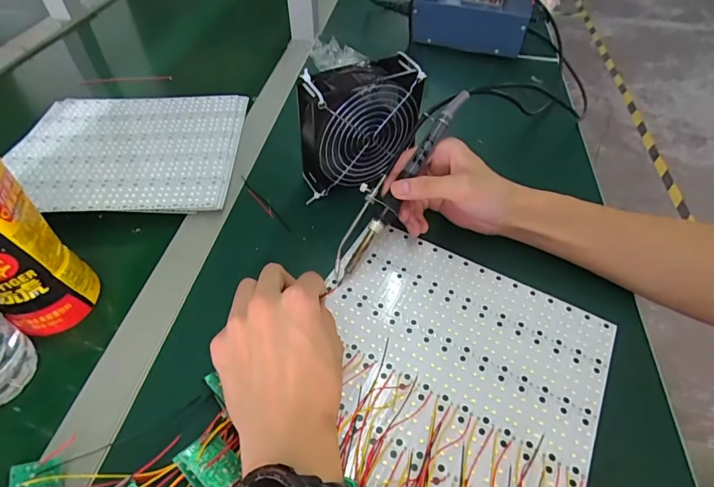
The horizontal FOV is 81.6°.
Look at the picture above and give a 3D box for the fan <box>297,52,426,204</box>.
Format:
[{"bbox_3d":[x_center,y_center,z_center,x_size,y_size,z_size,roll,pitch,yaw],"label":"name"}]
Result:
[{"bbox_3d":[0.002,-0.116,0.421,0.112,0.126,0.044,-16,52,-17],"label":"fan"}]

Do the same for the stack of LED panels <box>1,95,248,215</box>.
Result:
[{"bbox_3d":[-0.264,-0.115,0.479,0.244,0.010,0.222,-1,49,-4],"label":"stack of LED panels"}]

